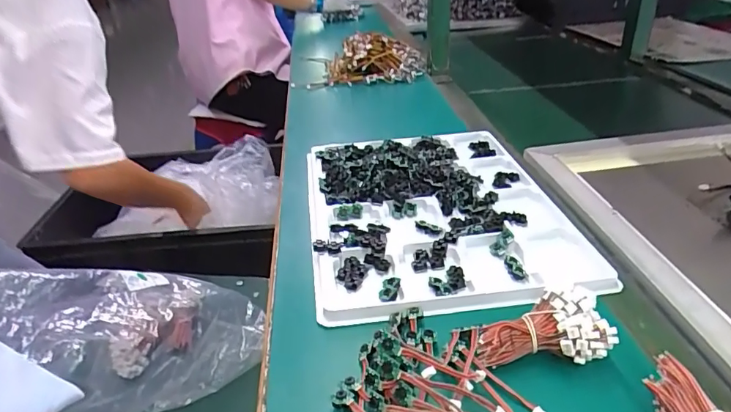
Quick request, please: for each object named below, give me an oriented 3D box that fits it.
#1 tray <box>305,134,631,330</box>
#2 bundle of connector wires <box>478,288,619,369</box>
[{"bbox_3d":[0.076,-0.013,0.576,0.281,0.026,0.353,-5,32,-5],"label":"tray"},{"bbox_3d":[0.140,0.099,0.378,0.100,0.043,0.043,0,31,3],"label":"bundle of connector wires"}]

